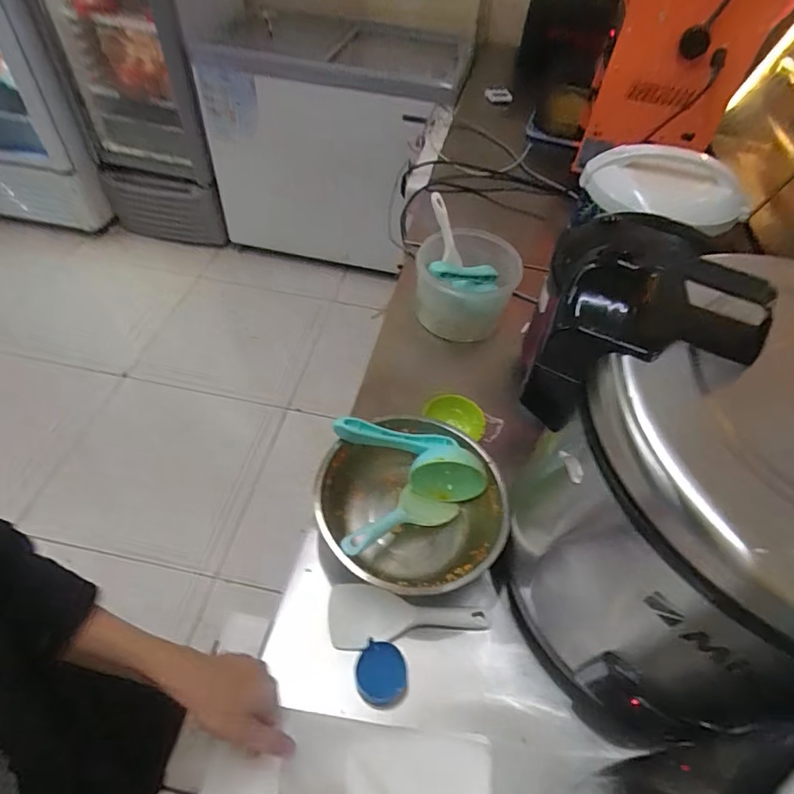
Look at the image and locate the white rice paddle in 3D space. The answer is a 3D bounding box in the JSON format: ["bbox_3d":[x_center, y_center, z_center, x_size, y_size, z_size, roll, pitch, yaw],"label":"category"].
[{"bbox_3d":[0.014,0.254,0.560,0.183,0.016,0.069,5,50,-1],"label":"white rice paddle"}]

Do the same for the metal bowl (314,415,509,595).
[{"bbox_3d":[0.012,0.145,0.630,0.216,0.099,0.227,3,50,-3],"label":"metal bowl"}]

